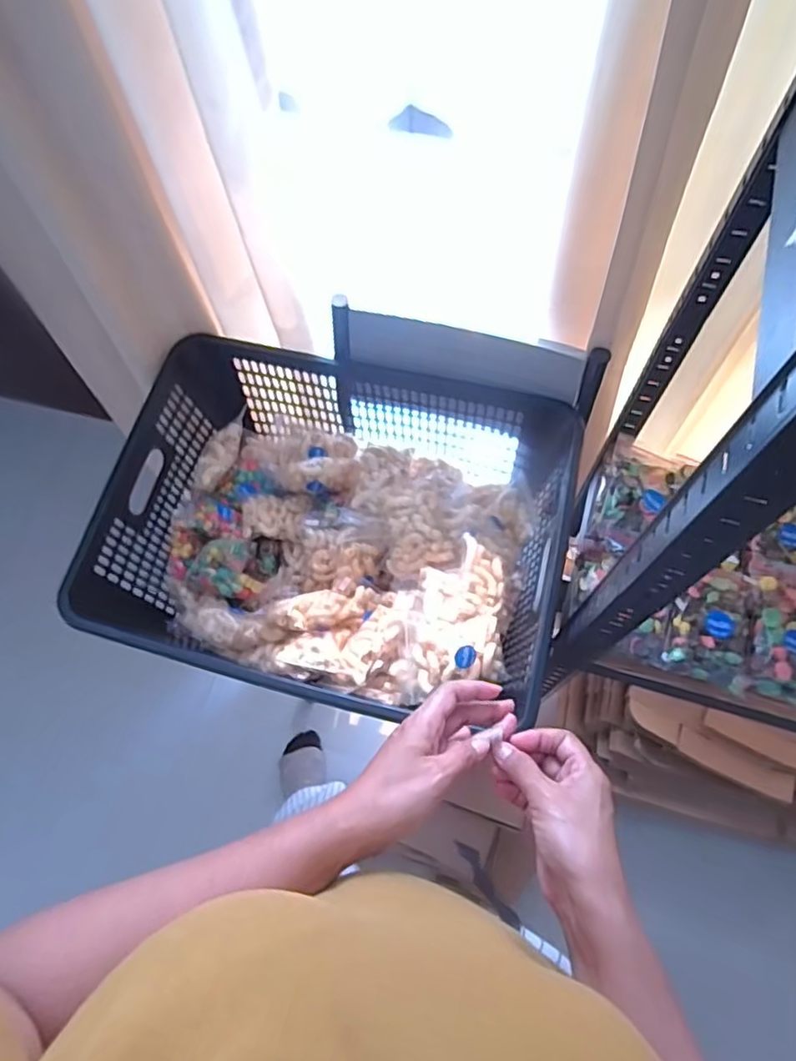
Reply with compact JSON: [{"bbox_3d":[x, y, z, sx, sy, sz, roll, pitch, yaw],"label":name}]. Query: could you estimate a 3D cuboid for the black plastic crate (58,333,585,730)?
[{"bbox_3d":[-0.072,-0.006,0.830,0.528,0.204,0.394,12,68,8],"label":"black plastic crate"}]

